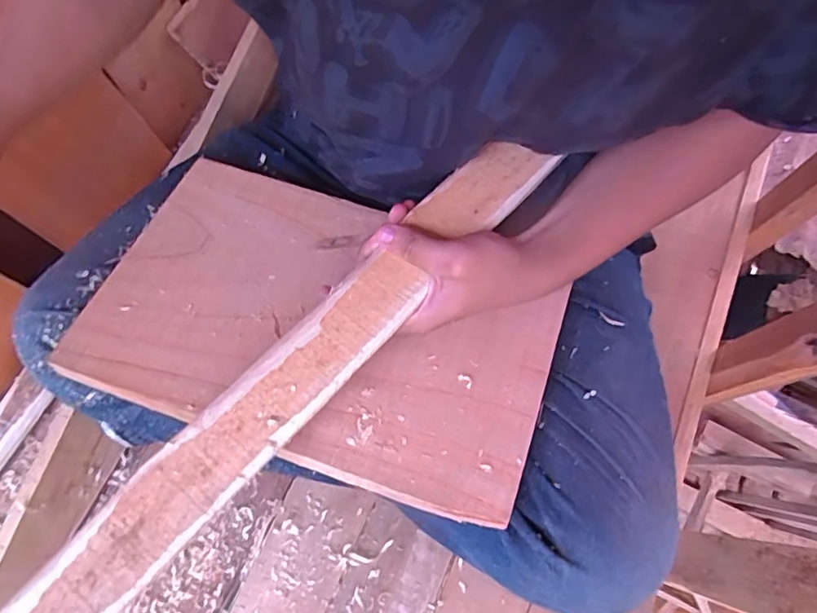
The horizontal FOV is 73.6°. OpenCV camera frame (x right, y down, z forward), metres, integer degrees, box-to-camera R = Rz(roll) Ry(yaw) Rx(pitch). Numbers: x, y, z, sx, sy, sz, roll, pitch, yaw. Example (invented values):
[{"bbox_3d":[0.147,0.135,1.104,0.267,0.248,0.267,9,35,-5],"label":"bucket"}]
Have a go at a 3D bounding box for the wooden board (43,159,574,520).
[{"bbox_3d":[-0.063,0.005,0.396,0.324,0.010,0.201,18,60,10],"label":"wooden board"}]

